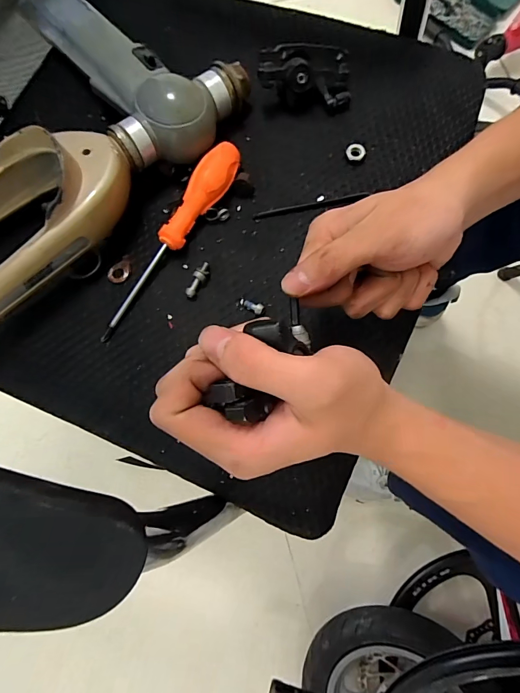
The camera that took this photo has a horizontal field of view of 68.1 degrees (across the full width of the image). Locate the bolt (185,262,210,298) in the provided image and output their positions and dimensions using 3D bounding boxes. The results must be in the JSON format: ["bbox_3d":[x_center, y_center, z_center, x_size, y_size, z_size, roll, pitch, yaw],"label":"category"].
[{"bbox_3d":[-0.053,-0.057,0.328,0.010,0.008,0.034,24,77,5],"label":"bolt"}]

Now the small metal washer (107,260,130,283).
[{"bbox_3d":[-0.122,-0.065,0.333,0.020,0.004,0.019,-4,79,-1],"label":"small metal washer"}]

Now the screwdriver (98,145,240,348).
[{"bbox_3d":[-0.072,-0.093,0.324,0.028,0.023,0.193,29,78,6],"label":"screwdriver"}]

